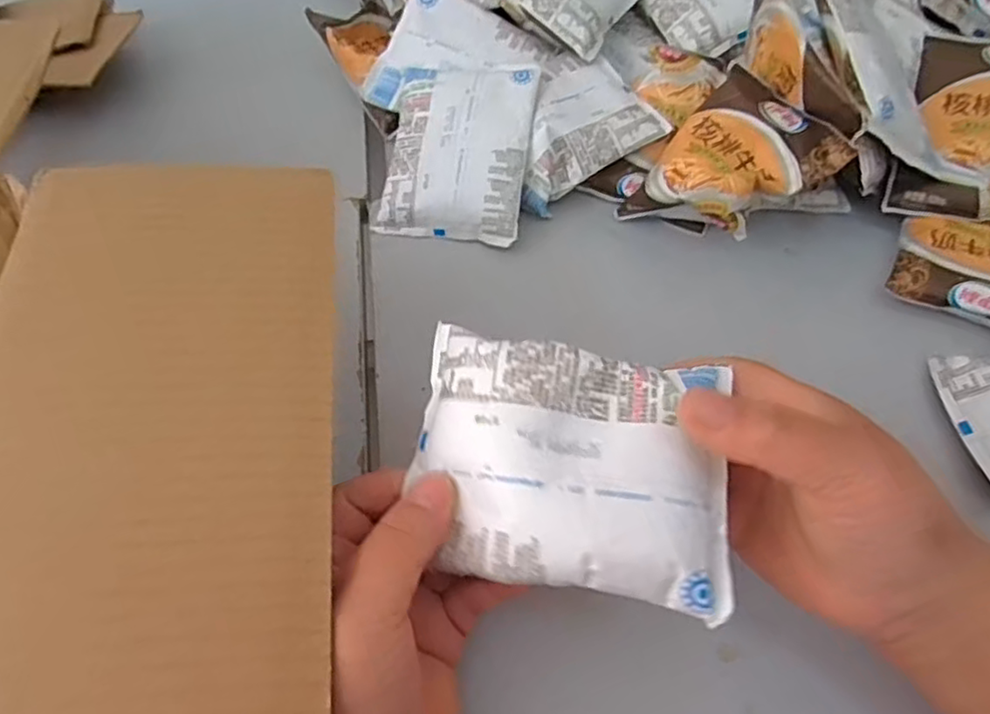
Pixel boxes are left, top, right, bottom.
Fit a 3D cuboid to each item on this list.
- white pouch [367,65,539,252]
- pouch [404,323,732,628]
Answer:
[{"bbox_3d":[-0.025,-0.141,0.450,0.096,0.018,0.126,6,83,10],"label":"white pouch"},{"bbox_3d":[0.028,0.041,0.258,0.118,0.028,0.087,9,75,7],"label":"pouch"}]

